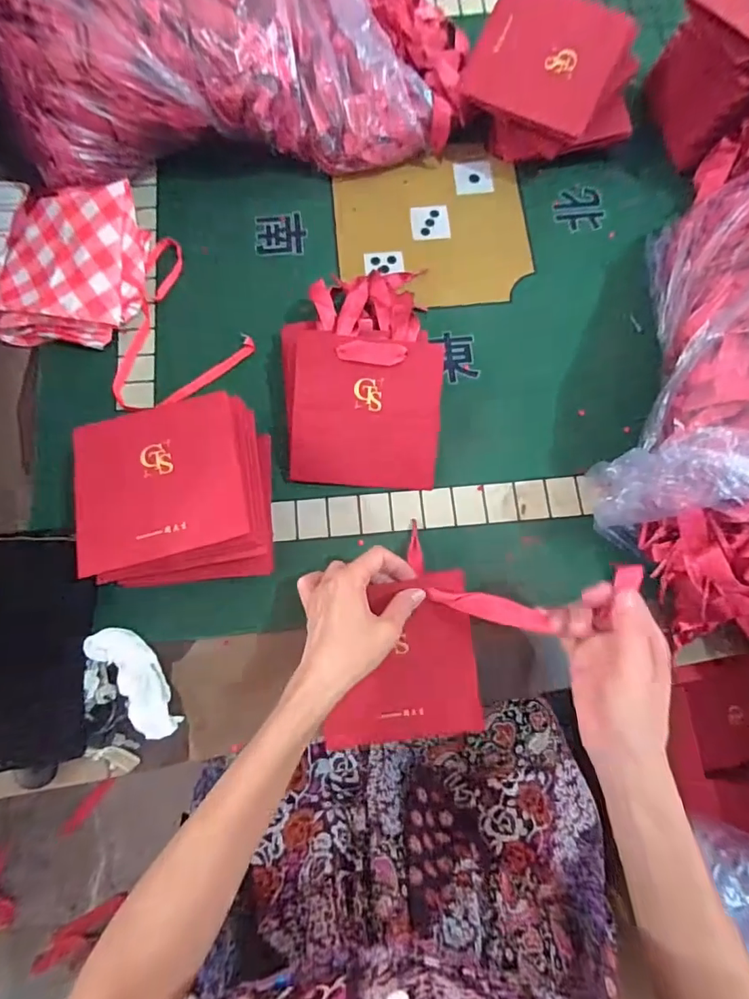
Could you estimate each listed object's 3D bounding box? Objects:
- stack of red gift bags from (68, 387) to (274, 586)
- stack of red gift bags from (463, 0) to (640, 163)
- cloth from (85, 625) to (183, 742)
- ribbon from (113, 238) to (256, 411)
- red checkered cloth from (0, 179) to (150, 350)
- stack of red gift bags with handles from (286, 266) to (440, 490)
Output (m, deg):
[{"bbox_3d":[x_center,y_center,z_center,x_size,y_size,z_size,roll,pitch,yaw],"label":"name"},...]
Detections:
[{"bbox_3d":[-0.175,-0.006,0.439,0.153,0.068,0.161,-7,76,-2],"label":"stack of red gift bags"},{"bbox_3d":[0.193,-0.445,0.532,0.179,0.091,0.131,22,77,5],"label":"stack of red gift bags"},{"bbox_3d":[-0.209,0.160,0.437,0.034,0.037,0.105,-34,79,-8],"label":"cloth"},{"bbox_3d":[-0.231,-0.180,0.524,0.145,0.015,0.174,-36,79,-9],"label":"ribbon"},{"bbox_3d":[-0.320,-0.239,0.507,0.151,0.059,0.151,3,76,0],"label":"red checkered cloth"},{"bbox_3d":[-0.013,-0.131,0.488,0.154,0.058,0.229,1,76,0],"label":"stack of red gift bags with handles"}]

